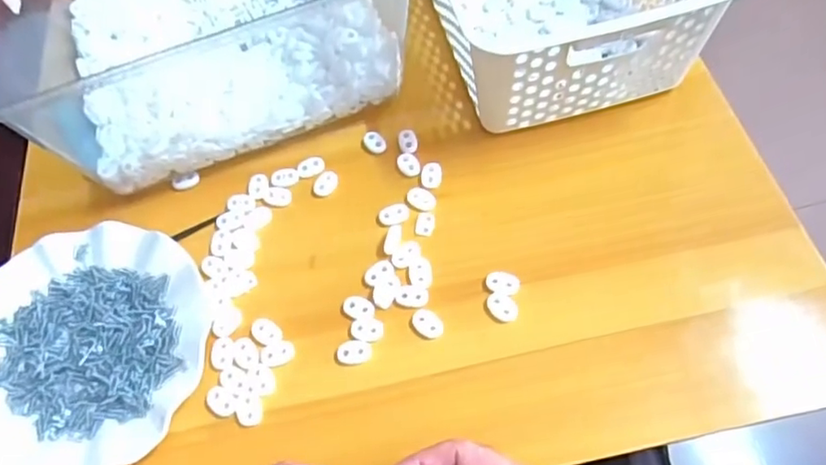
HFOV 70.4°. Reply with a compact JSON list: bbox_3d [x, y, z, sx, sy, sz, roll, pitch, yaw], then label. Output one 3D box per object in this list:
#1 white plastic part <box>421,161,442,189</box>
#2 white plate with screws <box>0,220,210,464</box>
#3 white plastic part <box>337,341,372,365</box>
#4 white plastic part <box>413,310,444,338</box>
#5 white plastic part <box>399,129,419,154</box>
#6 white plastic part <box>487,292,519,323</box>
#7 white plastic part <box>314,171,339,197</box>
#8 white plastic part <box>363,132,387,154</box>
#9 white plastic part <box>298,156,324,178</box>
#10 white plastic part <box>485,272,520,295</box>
[{"bbox_3d":[0.015,-0.047,0.470,0.017,0.004,0.023,-1,66,2],"label":"white plastic part"},{"bbox_3d":[-0.235,0.079,0.410,0.174,0.022,0.178,-1,66,2],"label":"white plate with screws"},{"bbox_3d":[-0.041,0.084,0.409,0.023,0.004,0.016,-4,65,0],"label":"white plastic part"},{"bbox_3d":[0.011,0.064,0.415,0.023,0.004,0.017,38,72,17],"label":"white plastic part"},{"bbox_3d":[-0.004,-0.077,0.490,0.015,0.004,0.027,-10,66,-2],"label":"white plastic part"},{"bbox_3d":[0.063,0.053,0.414,0.024,0.009,0.017,40,73,18],"label":"white plastic part"},{"bbox_3d":[-0.071,-0.041,0.474,0.017,0.004,0.023,19,68,10],"label":"white plastic part"},{"bbox_3d":[-0.032,-0.076,0.490,0.016,0.004,0.023,-28,68,-10],"label":"white plastic part"},{"bbox_3d":[-0.085,-0.055,0.484,0.023,0.004,0.019,-26,67,-10],"label":"white plastic part"},{"bbox_3d":[0.065,0.038,0.424,0.024,0.010,0.016,16,67,9],"label":"white plastic part"}]

